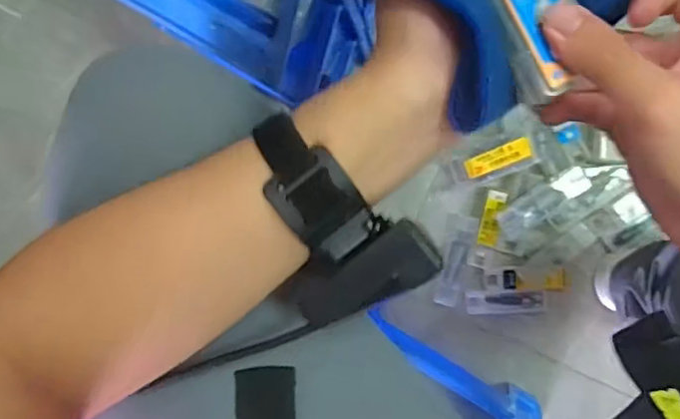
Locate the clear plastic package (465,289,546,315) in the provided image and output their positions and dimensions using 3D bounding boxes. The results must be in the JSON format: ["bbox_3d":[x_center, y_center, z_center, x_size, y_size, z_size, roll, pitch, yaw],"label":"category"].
[{"bbox_3d":[0.215,0.120,0.797,0.097,0.020,0.032,-2,91,8],"label":"clear plastic package"}]

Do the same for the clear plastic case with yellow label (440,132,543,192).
[{"bbox_3d":[0.186,-0.058,0.755,0.124,0.022,0.040,-19,92,38],"label":"clear plastic case with yellow label"}]

